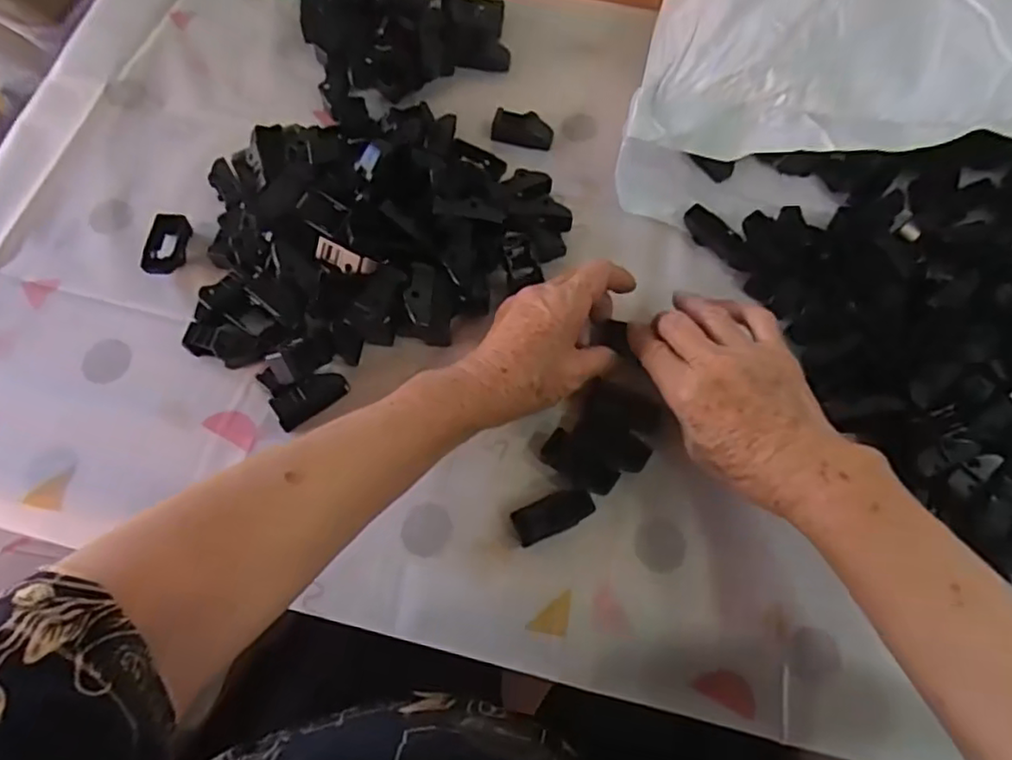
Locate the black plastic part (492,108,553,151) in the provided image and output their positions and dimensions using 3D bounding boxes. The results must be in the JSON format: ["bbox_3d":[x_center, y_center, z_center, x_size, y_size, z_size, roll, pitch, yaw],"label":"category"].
[{"bbox_3d":[0.014,-0.207,0.543,0.049,0.019,0.024,10,67,3],"label":"black plastic part"}]

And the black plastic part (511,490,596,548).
[{"bbox_3d":[0.029,0.084,0.406,0.050,0.020,0.022,-23,70,-11],"label":"black plastic part"}]

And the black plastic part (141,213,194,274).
[{"bbox_3d":[-0.249,-0.099,0.479,0.024,0.016,0.050,5,67,1],"label":"black plastic part"}]

